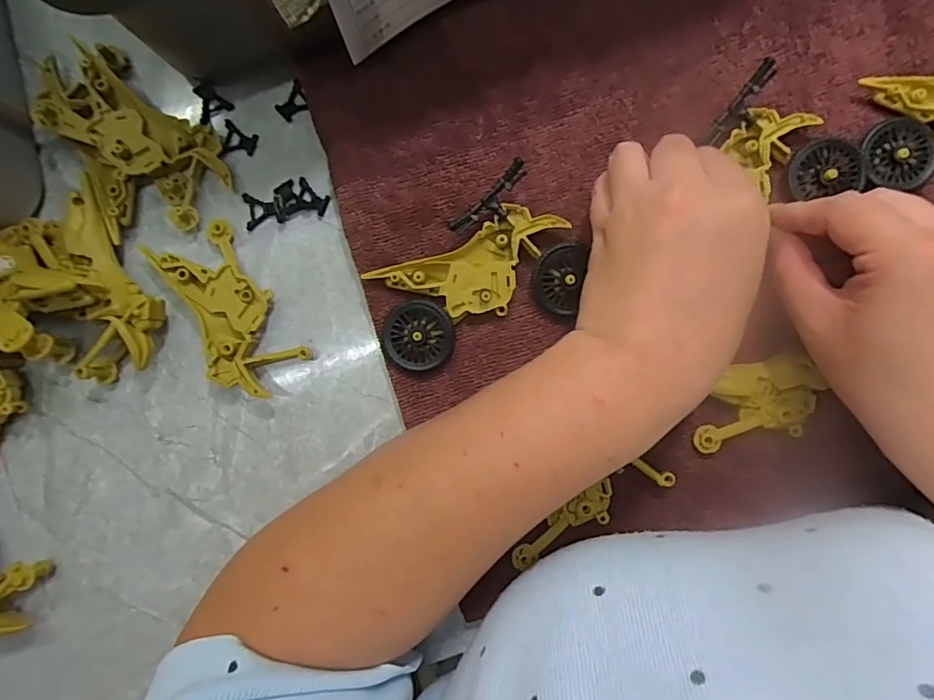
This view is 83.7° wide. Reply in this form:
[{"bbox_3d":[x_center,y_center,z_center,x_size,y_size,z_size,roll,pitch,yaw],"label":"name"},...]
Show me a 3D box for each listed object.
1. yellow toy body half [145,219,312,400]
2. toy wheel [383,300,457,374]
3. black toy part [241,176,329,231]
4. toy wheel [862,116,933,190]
[{"bbox_3d":[-0.130,-0.021,0.285,0.047,0.016,0.094,-34,87,2],"label":"yellow toy body half"},{"bbox_3d":[-0.025,-0.007,0.276,0.036,0.007,0.037,0,89,3],"label":"toy wheel"},{"bbox_3d":[-0.101,-0.083,0.291,0.046,0.004,0.022,-11,88,3],"label":"black toy part"},{"bbox_3d":[0.222,-0.101,0.267,0.033,0.008,0.036,0,89,3],"label":"toy wheel"}]

